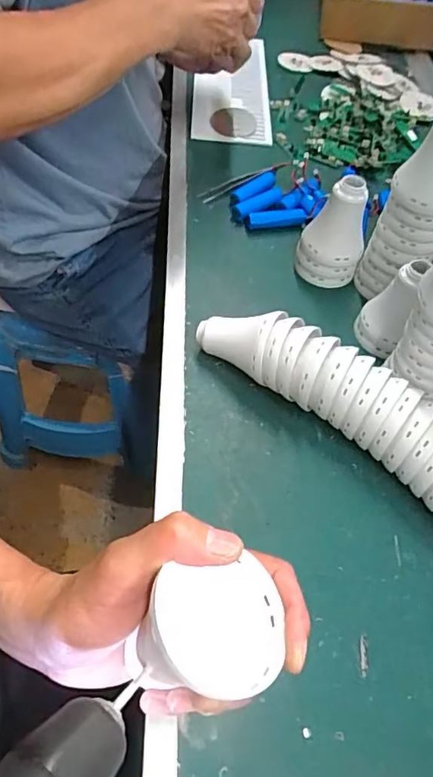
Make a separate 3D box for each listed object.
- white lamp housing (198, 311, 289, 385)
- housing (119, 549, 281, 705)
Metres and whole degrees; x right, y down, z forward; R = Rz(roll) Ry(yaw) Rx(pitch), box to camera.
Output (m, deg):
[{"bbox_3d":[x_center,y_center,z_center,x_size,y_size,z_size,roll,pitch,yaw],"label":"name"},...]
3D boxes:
[{"bbox_3d":[0.016,-0.041,0.482,0.076,0.061,0.054,21,56,8],"label":"white lamp housing"},{"bbox_3d":[-0.009,0.112,0.249,0.074,0.047,0.062,18,47,-35],"label":"housing"}]

